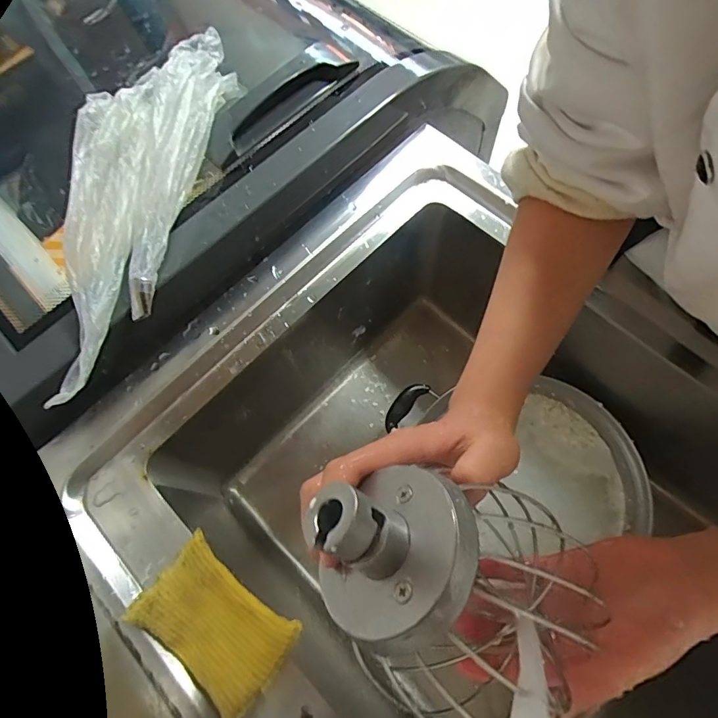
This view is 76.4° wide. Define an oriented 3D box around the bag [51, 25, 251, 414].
[{"bbox_3d":[-0.214,-0.153,0.421,0.115,0.055,0.386,5,71,6],"label":"bag"}]

